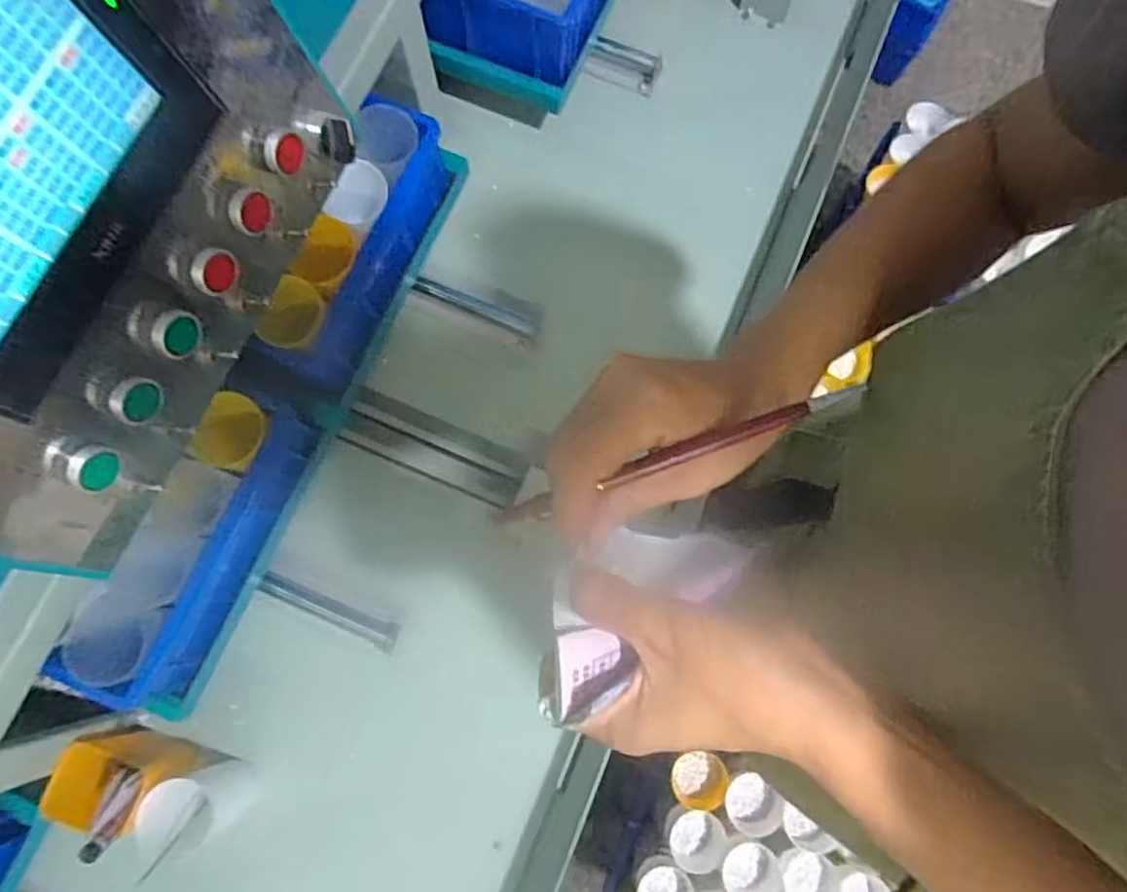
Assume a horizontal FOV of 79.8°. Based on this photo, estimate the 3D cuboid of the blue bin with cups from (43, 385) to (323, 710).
[{"bbox_3d":[-0.323,0.083,0.605,0.086,0.106,0.282,22,78,3],"label":"blue bin with cups"}]

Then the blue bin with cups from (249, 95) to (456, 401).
[{"bbox_3d":[-0.190,-0.186,0.641,0.066,0.103,0.273,20,78,3],"label":"blue bin with cups"}]

